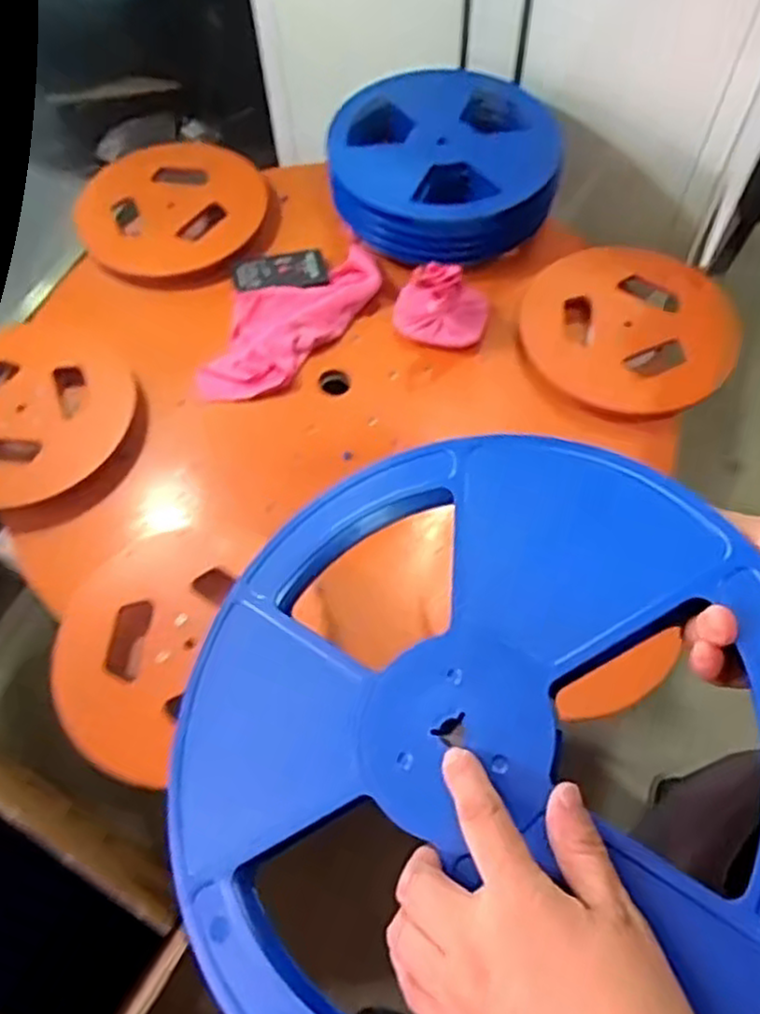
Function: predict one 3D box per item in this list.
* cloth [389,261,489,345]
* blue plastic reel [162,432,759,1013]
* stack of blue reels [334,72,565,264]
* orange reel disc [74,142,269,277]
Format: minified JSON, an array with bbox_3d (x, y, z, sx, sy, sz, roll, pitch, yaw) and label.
[{"bbox_3d":[0.081,-0.281,0.959,0.124,0.099,0.088,6,62,4],"label":"cloth"},{"bbox_3d":[0.032,0.108,0.364,0.313,0.017,0.305,-12,60,21],"label":"blue plastic reel"},{"bbox_3d":[0.091,-0.501,1.081,0.337,0.088,0.316,0,62,1],"label":"stack of blue reels"},{"bbox_3d":[-0.307,-0.447,1.091,0.258,0.028,0.258,0,62,0],"label":"orange reel disc"}]

